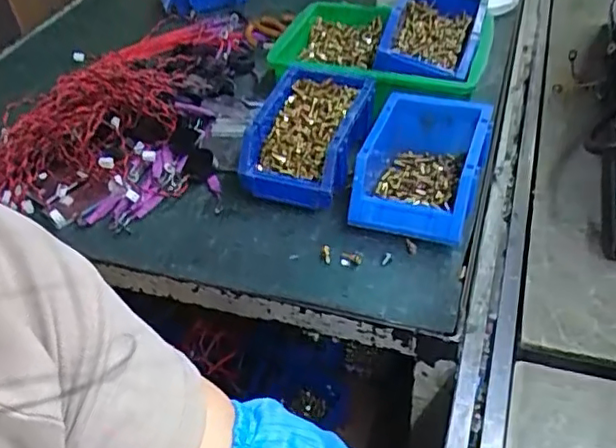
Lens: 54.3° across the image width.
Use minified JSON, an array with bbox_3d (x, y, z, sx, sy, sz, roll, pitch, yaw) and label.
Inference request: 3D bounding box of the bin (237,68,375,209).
[{"bbox_3d":[0.002,-0.091,0.657,0.111,0.084,0.159,11,46,18],"label":"bin"}]

